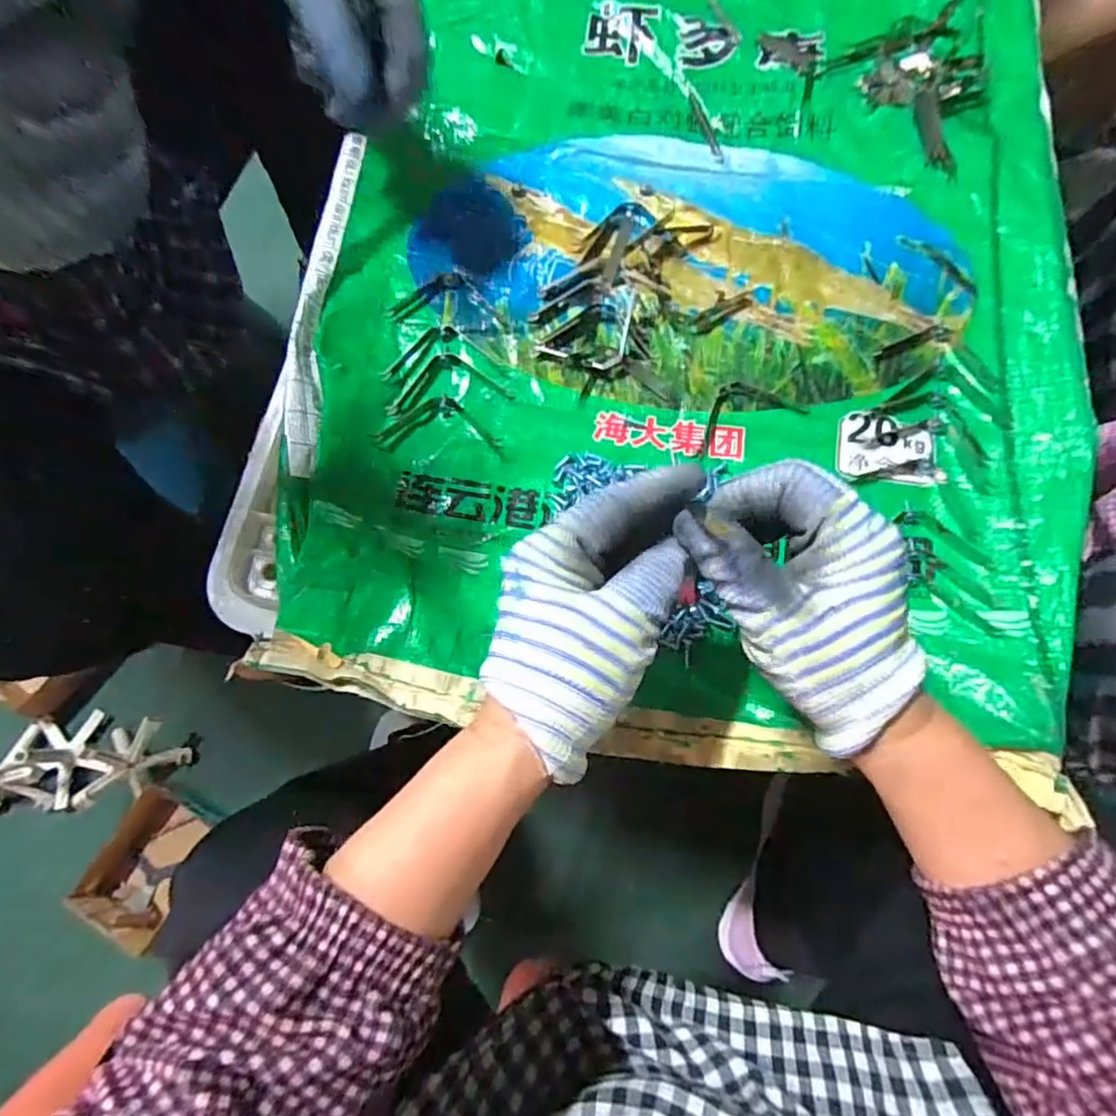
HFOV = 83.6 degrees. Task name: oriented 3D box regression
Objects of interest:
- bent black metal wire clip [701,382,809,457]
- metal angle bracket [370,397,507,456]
[{"bbox_3d":[0.115,-0.093,0.391,0.070,0.010,0.036,-23,74,-6],"label":"bent black metal wire clip"},{"bbox_3d":[-0.073,-0.084,0.385,0.075,0.010,0.038,-3,73,0],"label":"metal angle bracket"}]

